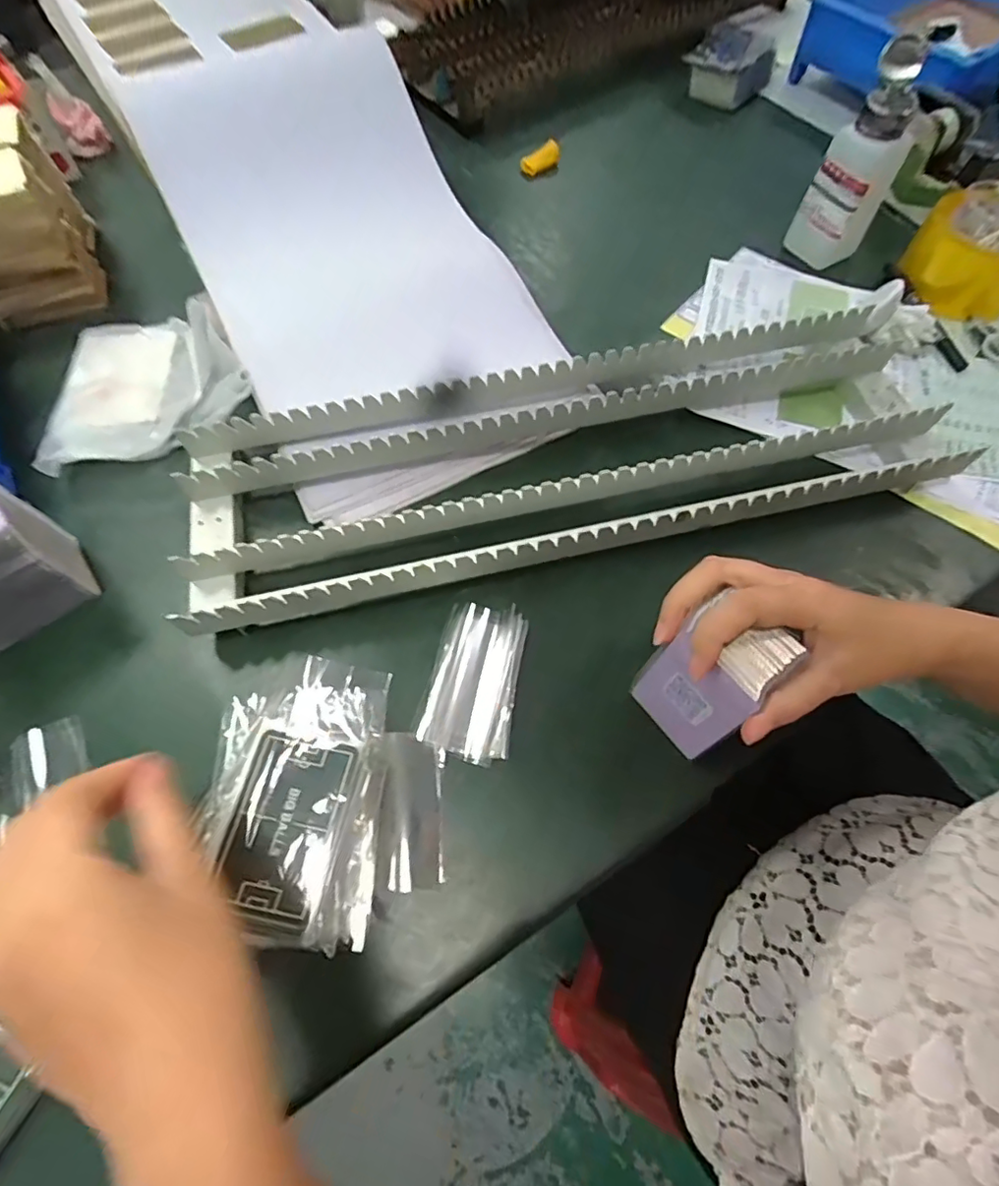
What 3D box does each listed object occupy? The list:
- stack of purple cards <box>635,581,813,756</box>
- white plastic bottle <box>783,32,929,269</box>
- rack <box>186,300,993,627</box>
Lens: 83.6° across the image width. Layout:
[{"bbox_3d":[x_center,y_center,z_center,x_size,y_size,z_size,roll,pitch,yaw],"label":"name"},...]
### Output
[{"bbox_3d":[0.123,0.048,0.325,0.058,0.079,0.058,-34,68,-15],"label":"stack of purple cards"},{"bbox_3d":[0.321,-0.380,0.498,0.064,0.146,0.057,28,67,13],"label":"white plastic bottle"},{"bbox_3d":[0.062,-0.100,0.429,0.587,0.053,0.178,-13,64,-6],"label":"rack"}]

